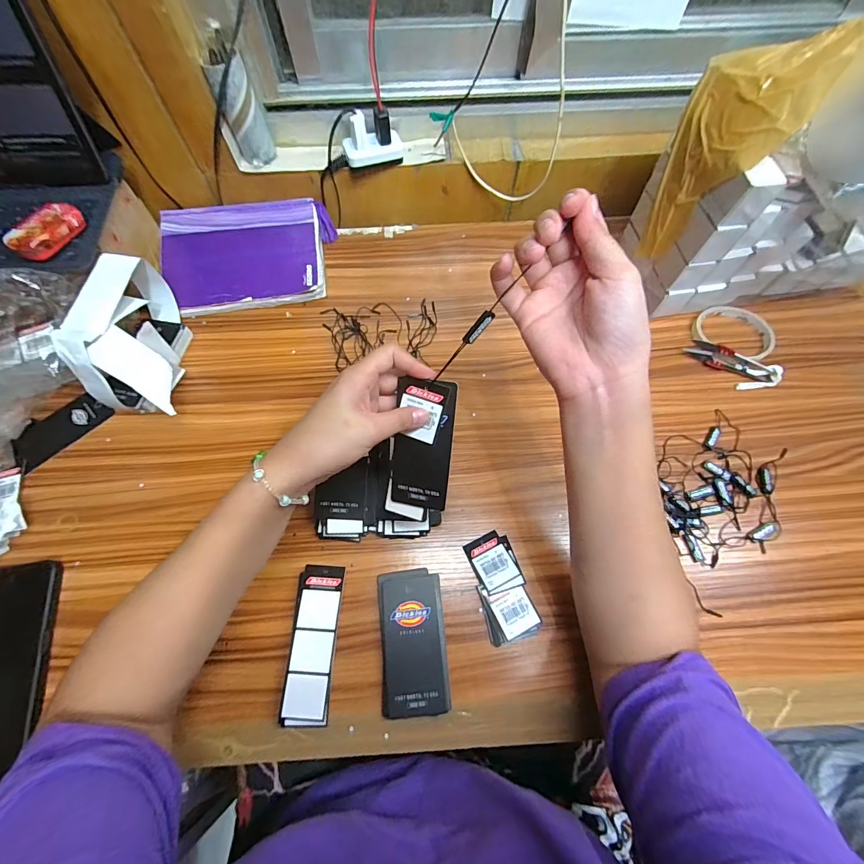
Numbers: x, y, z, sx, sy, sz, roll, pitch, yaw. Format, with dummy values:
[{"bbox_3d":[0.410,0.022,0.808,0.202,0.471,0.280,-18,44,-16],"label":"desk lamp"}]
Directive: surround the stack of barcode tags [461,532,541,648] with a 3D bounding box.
[{"bbox_3d":[0.065,0.145,0.371,0.046,0.013,0.094,-16,68,-7],"label":"stack of barcode tags"}]

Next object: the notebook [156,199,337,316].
[{"bbox_3d":[-0.242,-0.231,0.515,0.214,0.016,0.156,-6,76,-3],"label":"notebook"}]

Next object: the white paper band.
[{"bbox_3d":[-0.330,-0.093,0.425,0.089,0.102,0.173,-15,67,-7],"label":"white paper band"}]

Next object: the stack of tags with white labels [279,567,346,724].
[{"bbox_3d":[-0.104,0.186,0.350,0.040,0.021,0.123,3,67,1],"label":"stack of tags with white labels"}]

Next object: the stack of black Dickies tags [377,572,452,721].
[{"bbox_3d":[-0.018,0.186,0.353,0.058,0.015,0.114,-5,67,-3],"label":"stack of black Dickies tags"}]

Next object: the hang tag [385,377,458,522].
[{"bbox_3d":[-0.009,0.017,0.324,0.051,0.005,0.120,12,107,14],"label":"hang tag"}]

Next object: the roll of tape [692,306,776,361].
[{"bbox_3d":[0.371,-0.121,0.483,0.090,0.016,0.090,0,67,0],"label":"roll of tape"}]

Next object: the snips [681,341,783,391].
[{"bbox_3d":[0.353,-0.077,0.459,0.101,0.021,0.034,25,69,10],"label":"snips"}]

